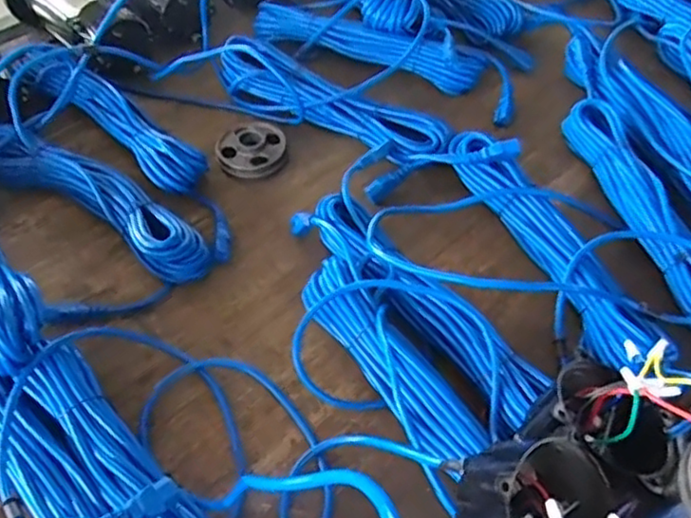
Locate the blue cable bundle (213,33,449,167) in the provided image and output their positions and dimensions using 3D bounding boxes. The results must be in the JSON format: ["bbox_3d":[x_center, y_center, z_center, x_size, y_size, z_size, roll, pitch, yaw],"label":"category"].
[{"bbox_3d":[-0.022,-0.203,0.863,0.337,0.057,0.083,29,58,20],"label":"blue cable bundle"}]

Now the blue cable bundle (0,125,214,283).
[{"bbox_3d":[-0.300,-0.075,0.761,0.349,0.048,0.080,26,57,18],"label":"blue cable bundle"}]

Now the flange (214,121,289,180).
[{"bbox_3d":[-0.122,-0.143,0.834,0.090,0.026,0.086,0,52,0],"label":"flange"}]

